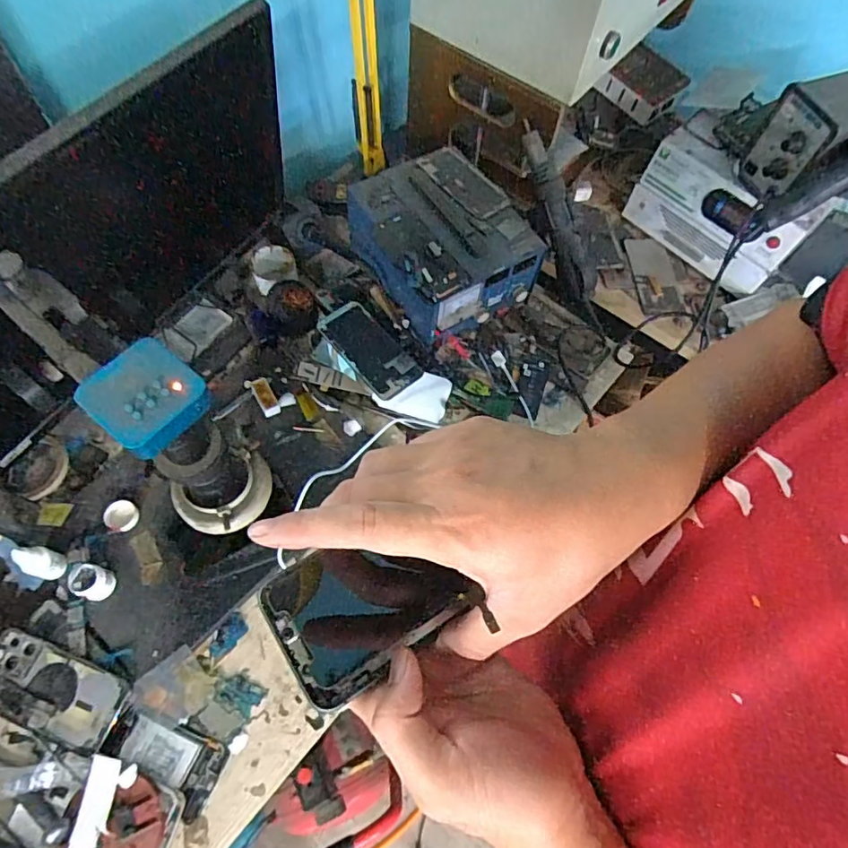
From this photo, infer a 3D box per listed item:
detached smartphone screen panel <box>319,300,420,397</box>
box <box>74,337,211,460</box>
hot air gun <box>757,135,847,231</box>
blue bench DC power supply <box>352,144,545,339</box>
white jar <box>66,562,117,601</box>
[{"bbox_3d":[-0.074,-0.105,0.757,0.075,0.009,0.152,-36,77,-27],"label":"detached smartphone screen panel"},{"bbox_3d":[-0.197,-0.021,0.384,0.075,0.023,0.068,37,68,13],"label":"box"},{"bbox_3d":[0.533,-0.320,0.677,0.221,0.055,0.059,-30,65,23],"label":"hot air gun"},{"bbox_3d":[0.023,-0.249,0.789,0.193,0.143,0.224,-32,70,-17],"label":"blue bench DC power supply"},{"bbox_3d":[-0.372,0.177,0.611,0.041,0.029,0.035,16,65,4],"label":"white jar"}]

